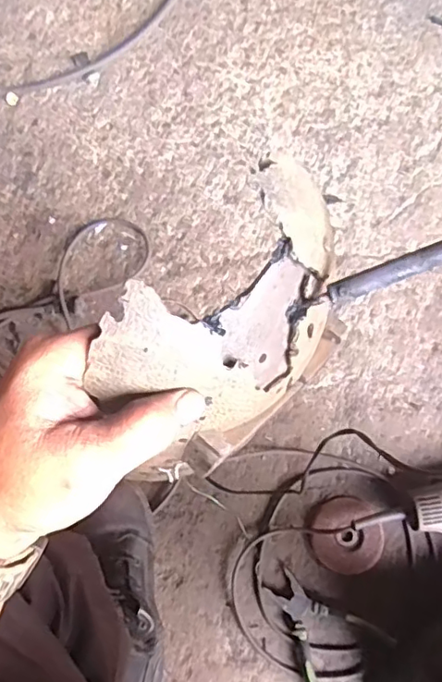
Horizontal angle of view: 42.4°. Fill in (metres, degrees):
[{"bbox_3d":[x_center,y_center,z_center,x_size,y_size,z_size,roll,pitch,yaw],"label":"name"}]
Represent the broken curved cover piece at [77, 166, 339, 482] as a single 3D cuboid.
[{"bbox_3d":[0.012,-0.008,0.290,0.070,0.103,0.148,39,77,14],"label":"broken curved cover piece"}]

